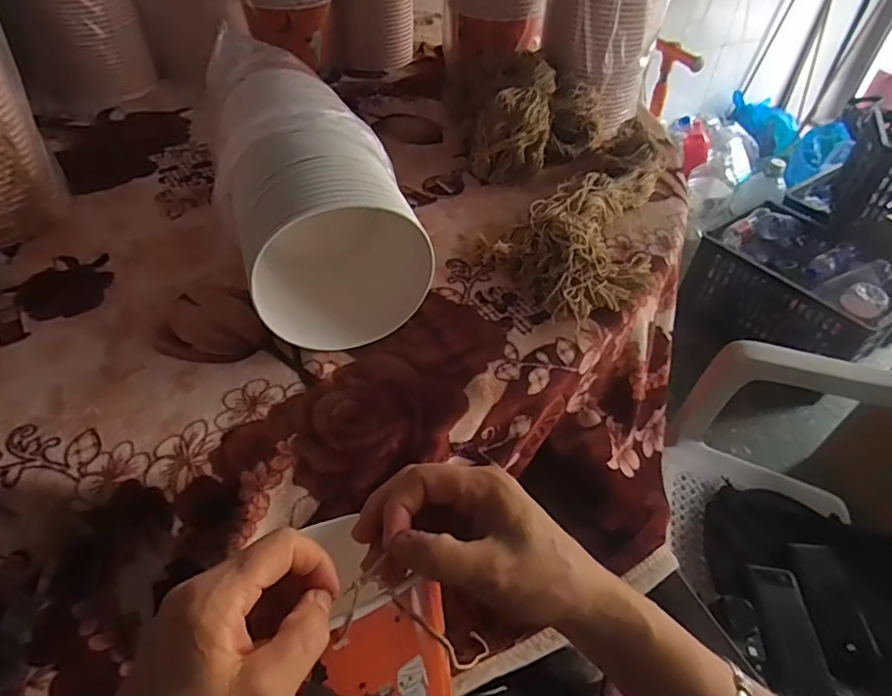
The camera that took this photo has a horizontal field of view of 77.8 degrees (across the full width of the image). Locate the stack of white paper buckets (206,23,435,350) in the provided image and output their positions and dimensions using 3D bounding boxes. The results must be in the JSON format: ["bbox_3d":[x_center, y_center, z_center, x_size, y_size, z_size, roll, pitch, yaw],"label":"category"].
[{"bbox_3d":[-0.166,-0.208,0.637,0.171,0.176,0.433,-15,48,-17],"label":"stack of white paper buckets"}]

